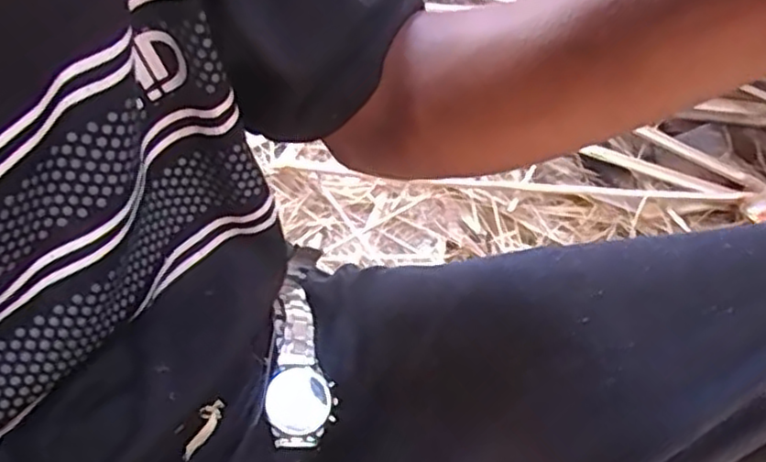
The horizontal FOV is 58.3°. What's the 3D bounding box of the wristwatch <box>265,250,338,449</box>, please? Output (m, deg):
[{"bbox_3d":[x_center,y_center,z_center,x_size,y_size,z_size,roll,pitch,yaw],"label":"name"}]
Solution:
[{"bbox_3d":[-0.050,0.066,0.398,0.037,0.022,0.113,-4,55,-8],"label":"wristwatch"}]

